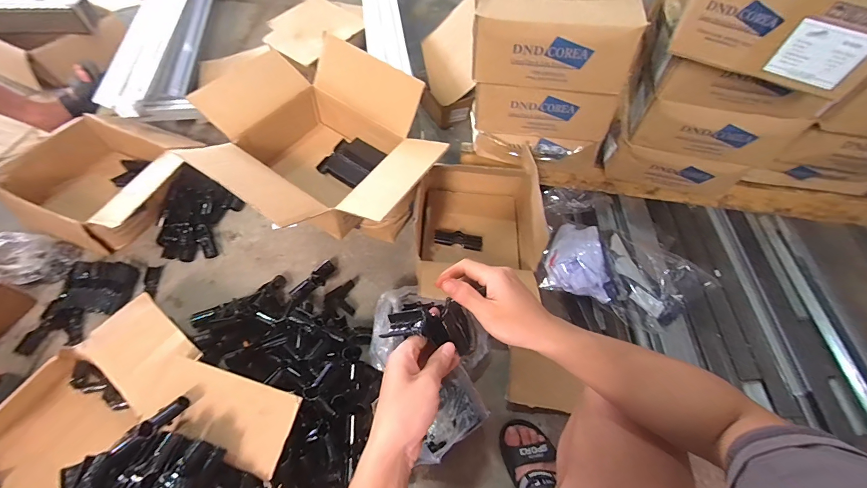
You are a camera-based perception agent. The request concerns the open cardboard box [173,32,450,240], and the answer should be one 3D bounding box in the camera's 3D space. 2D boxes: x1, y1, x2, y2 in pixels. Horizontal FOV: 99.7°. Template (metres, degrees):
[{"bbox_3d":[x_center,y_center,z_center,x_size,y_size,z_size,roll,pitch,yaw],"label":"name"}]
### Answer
[{"bbox_3d":[-0.277,-0.220,0.882,0.527,0.236,0.450,30,60,15],"label":"open cardboard box"}]

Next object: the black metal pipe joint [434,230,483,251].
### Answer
[{"bbox_3d":[0.069,-0.012,1.004,0.132,0.041,0.029,12,58,4],"label":"black metal pipe joint"}]

